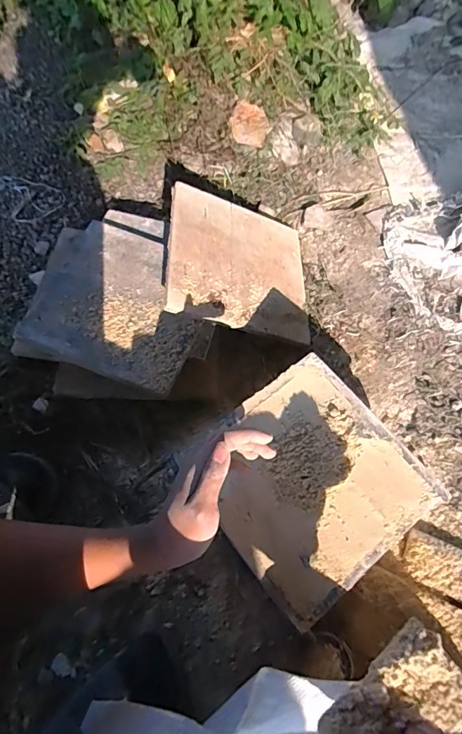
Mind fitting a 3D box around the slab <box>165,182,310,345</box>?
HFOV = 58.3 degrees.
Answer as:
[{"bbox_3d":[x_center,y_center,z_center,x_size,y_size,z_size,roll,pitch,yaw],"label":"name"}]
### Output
[{"bbox_3d":[0.017,-0.172,0.690,0.251,0.017,0.242,11,65,-26],"label":"slab"}]

